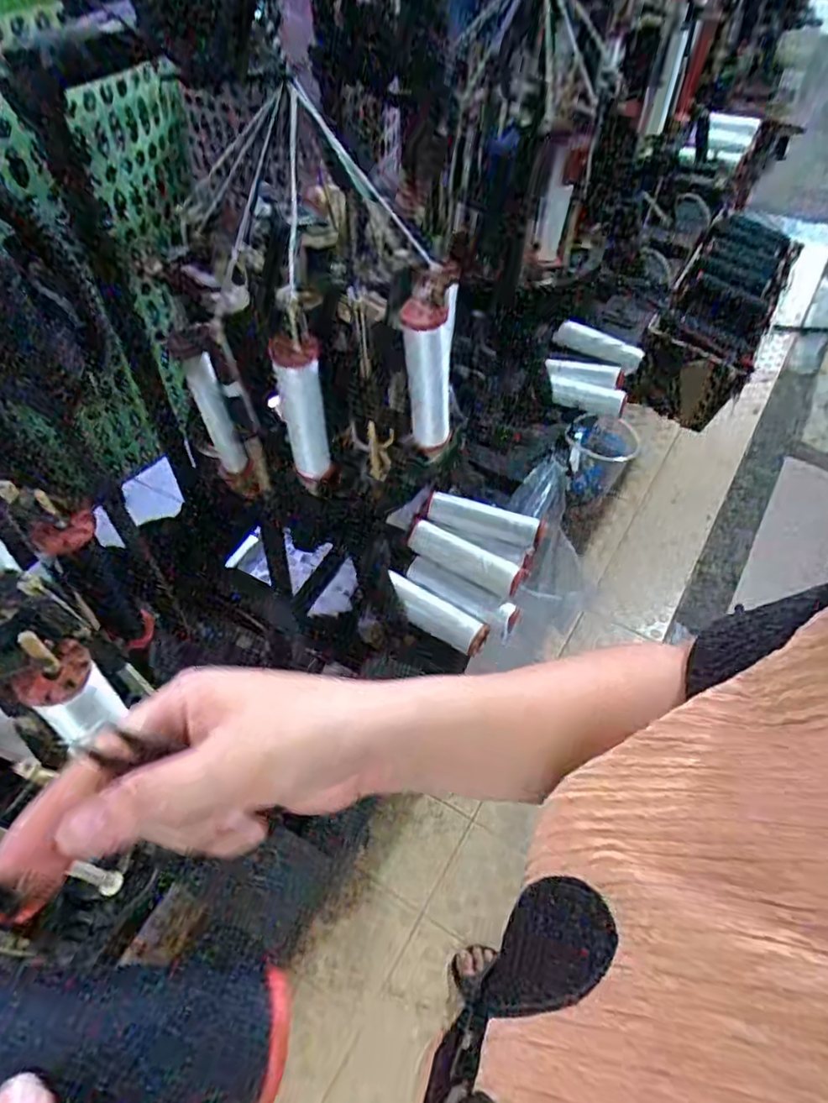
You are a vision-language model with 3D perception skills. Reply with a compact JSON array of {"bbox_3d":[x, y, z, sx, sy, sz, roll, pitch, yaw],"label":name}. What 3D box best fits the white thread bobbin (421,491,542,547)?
[{"bbox_3d":[0.093,-0.043,0.851,0.153,0.036,0.035,11,54,7],"label":"white thread bobbin"}]

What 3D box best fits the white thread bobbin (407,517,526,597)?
[{"bbox_3d":[0.065,0.009,0.833,0.154,0.033,0.046,23,57,15],"label":"white thread bobbin"}]

